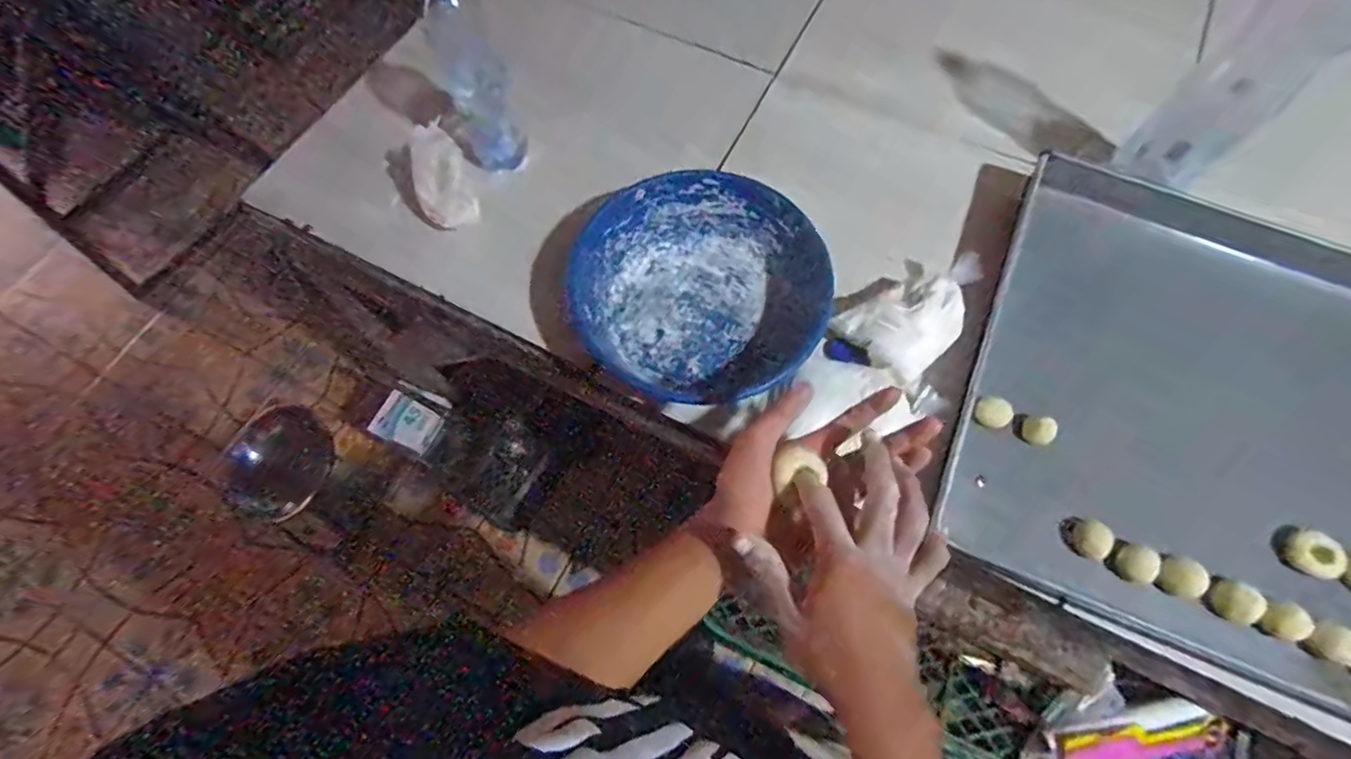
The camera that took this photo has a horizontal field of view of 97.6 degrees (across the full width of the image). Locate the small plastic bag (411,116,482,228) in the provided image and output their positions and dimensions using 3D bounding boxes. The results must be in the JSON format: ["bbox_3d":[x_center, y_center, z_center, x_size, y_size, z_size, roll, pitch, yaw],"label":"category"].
[{"bbox_3d":[-0.262,-0.223,0.668,0.068,0.106,0.055,-27,69,-8],"label":"small plastic bag"}]

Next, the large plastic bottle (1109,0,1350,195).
[{"bbox_3d":[0.534,-0.290,0.530,0.069,0.267,0.081,-40,72,-13],"label":"large plastic bottle"}]

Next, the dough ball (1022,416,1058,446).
[{"bbox_3d":[0.363,0.051,0.588,0.027,0.019,0.026,-1,68,2],"label":"dough ball"}]

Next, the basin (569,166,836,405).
[{"bbox_3d":[0.026,-0.103,0.630,0.255,0.078,0.236,-1,68,2],"label":"basin"}]

